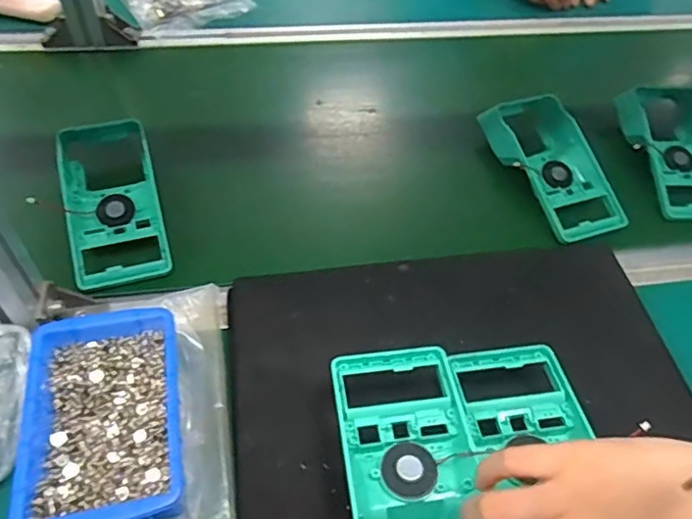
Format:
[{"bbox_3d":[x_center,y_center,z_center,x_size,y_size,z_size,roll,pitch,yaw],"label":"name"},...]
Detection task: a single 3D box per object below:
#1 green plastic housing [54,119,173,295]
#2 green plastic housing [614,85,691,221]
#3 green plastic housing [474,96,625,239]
[{"bbox_3d":[-0.223,-0.057,0.542,0.082,0.035,0.184,-12,64,-17],"label":"green plastic housing"},{"bbox_3d":[0.369,-0.130,0.637,0.103,0.051,0.195,3,51,-2],"label":"green plastic housing"},{"bbox_3d":[0.218,-0.106,0.603,0.089,0.040,0.187,-13,53,-15],"label":"green plastic housing"}]

